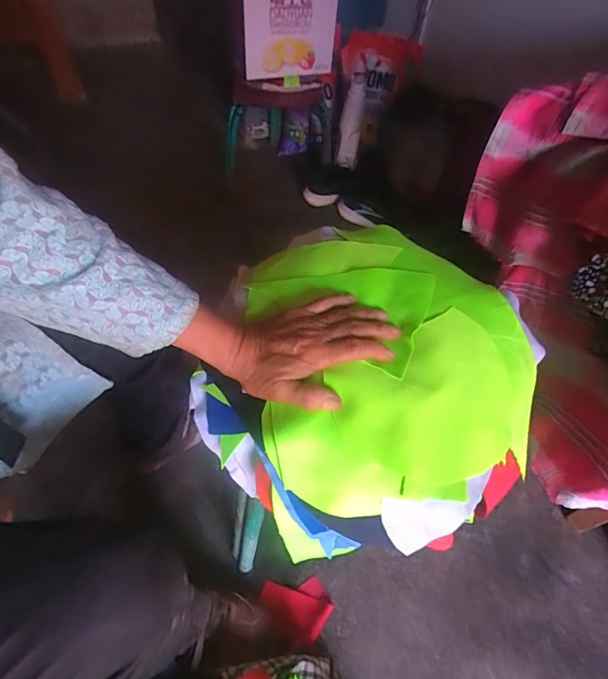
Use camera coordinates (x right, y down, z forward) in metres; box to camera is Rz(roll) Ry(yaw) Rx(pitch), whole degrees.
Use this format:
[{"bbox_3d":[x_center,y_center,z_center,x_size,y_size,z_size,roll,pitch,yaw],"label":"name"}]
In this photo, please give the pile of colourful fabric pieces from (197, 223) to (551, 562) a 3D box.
[{"bbox_3d":[0.056,0.029,0.424,0.316,0.106,0.335,1,54,-1],"label":"pile of colourful fabric pieces"}]

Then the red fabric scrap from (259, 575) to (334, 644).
[{"bbox_3d":[-0.010,0.412,0.638,0.105,0.009,0.072,29,58,18],"label":"red fabric scrap"}]

